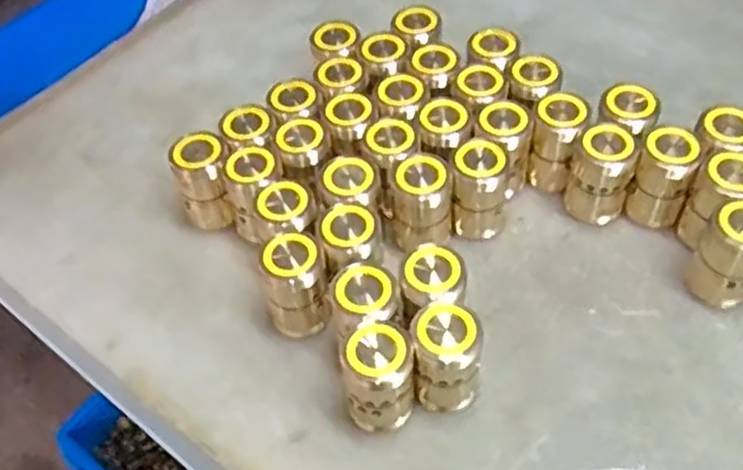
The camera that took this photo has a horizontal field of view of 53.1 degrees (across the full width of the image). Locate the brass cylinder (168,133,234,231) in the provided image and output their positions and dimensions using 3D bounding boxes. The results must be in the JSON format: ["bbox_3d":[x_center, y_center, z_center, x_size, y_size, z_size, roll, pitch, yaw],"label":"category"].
[{"bbox_3d":[-0.115,-0.036,0.514,0.034,0.062,0.031,-19,53,-10],"label":"brass cylinder"}]

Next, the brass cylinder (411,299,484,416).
[{"bbox_3d":[0.042,0.069,0.416,0.035,0.062,0.034,-2,52,3],"label":"brass cylinder"}]

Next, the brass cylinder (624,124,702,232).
[{"bbox_3d":[0.191,-0.036,0.491,0.032,0.070,0.027,11,54,13],"label":"brass cylinder"}]

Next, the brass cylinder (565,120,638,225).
[{"bbox_3d":[0.152,-0.039,0.497,0.037,0.067,0.036,-2,52,3],"label":"brass cylinder"}]

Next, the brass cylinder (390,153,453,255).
[{"bbox_3d":[0.033,-0.018,0.488,0.039,0.064,0.036,-2,52,3],"label":"brass cylinder"}]

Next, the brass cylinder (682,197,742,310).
[{"bbox_3d":[0.218,0.011,0.450,0.039,0.065,0.035,35,62,27],"label":"brass cylinder"}]

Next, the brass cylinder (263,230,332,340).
[{"bbox_3d":[-0.046,0.032,0.457,0.037,0.065,0.035,-2,52,3],"label":"brass cylinder"}]

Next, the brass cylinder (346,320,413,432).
[{"bbox_3d":[0.004,0.081,0.411,0.036,0.063,0.038,-2,52,3],"label":"brass cylinder"}]

